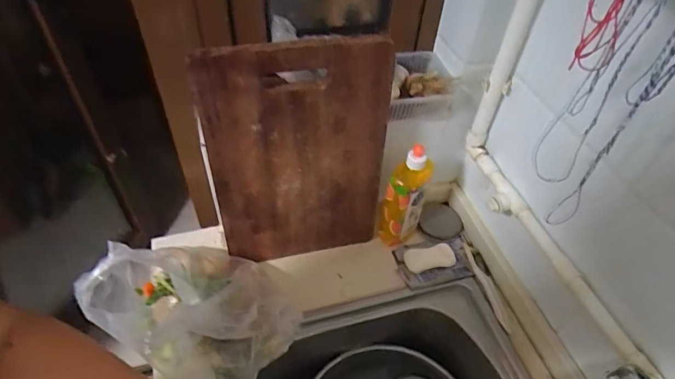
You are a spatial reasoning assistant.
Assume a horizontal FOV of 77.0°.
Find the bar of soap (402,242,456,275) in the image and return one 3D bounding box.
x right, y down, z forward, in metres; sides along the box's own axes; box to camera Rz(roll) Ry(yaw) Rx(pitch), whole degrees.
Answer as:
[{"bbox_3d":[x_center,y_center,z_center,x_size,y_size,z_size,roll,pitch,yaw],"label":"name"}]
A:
[{"bbox_3d":[0.160,0.121,0.739,0.083,0.024,0.036,-12,47,10],"label":"bar of soap"}]

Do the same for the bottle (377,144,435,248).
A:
[{"bbox_3d":[0.110,0.022,0.713,0.063,0.210,0.054,16,48,10],"label":"bottle"}]

